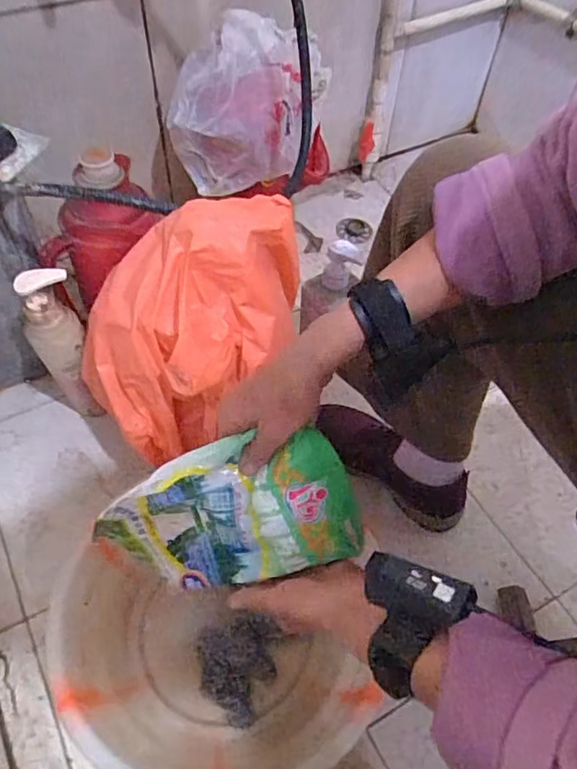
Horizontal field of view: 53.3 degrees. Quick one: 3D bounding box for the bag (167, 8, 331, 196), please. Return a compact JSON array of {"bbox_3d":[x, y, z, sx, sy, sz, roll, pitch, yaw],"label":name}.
[{"bbox_3d":[-0.054,-0.399,0.836,0.232,0.214,0.099,-9,55,-9],"label":"bag"}]

